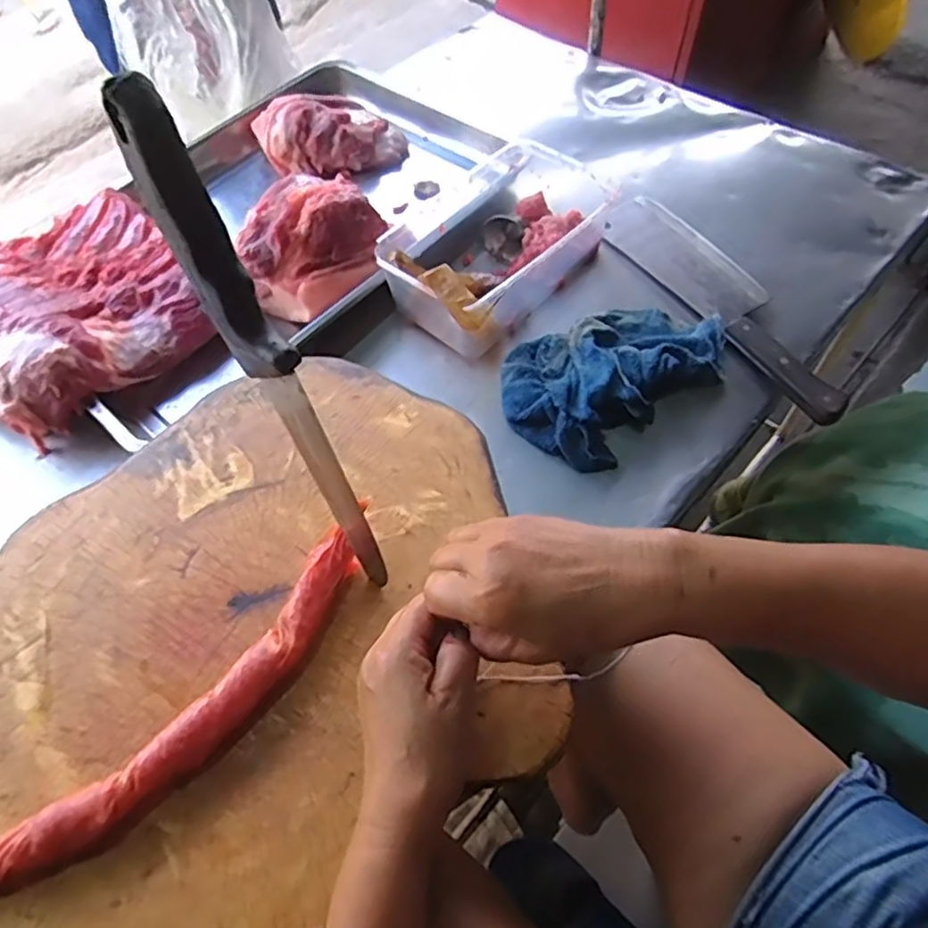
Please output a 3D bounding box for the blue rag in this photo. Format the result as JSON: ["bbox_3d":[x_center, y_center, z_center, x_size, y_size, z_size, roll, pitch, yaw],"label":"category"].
[{"bbox_3d":[0.148,-0.102,0.647,0.229,0.037,0.150,-35,63,-17],"label":"blue rag"}]

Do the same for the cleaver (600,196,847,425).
[{"bbox_3d":[0.282,-0.189,0.695,0.086,0.028,0.359,-27,61,-13],"label":"cleaver"}]

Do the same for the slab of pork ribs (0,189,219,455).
[{"bbox_3d":[-0.442,-0.167,0.688,0.288,0.062,0.270,-33,62,-16],"label":"slab of pork ribs"}]

